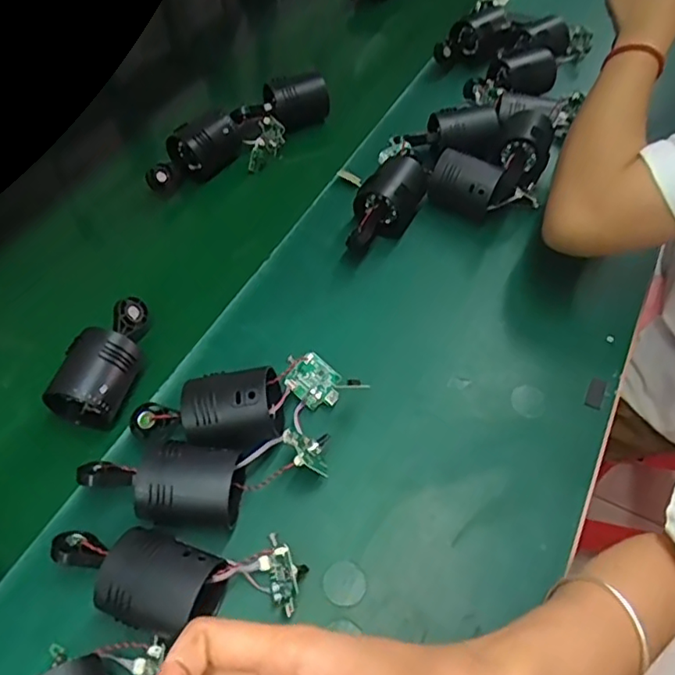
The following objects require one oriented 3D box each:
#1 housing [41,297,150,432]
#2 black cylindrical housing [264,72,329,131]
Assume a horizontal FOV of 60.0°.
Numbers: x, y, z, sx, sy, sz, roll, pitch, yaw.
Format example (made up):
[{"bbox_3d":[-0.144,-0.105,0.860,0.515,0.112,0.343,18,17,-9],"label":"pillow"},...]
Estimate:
[{"bbox_3d":[-0.187,0.015,0.491,0.053,0.047,0.115,13,56,10],"label":"housing"},{"bbox_3d":[-0.050,-0.290,0.710,0.074,0.044,0.058,-20,55,-12],"label":"black cylindrical housing"}]

